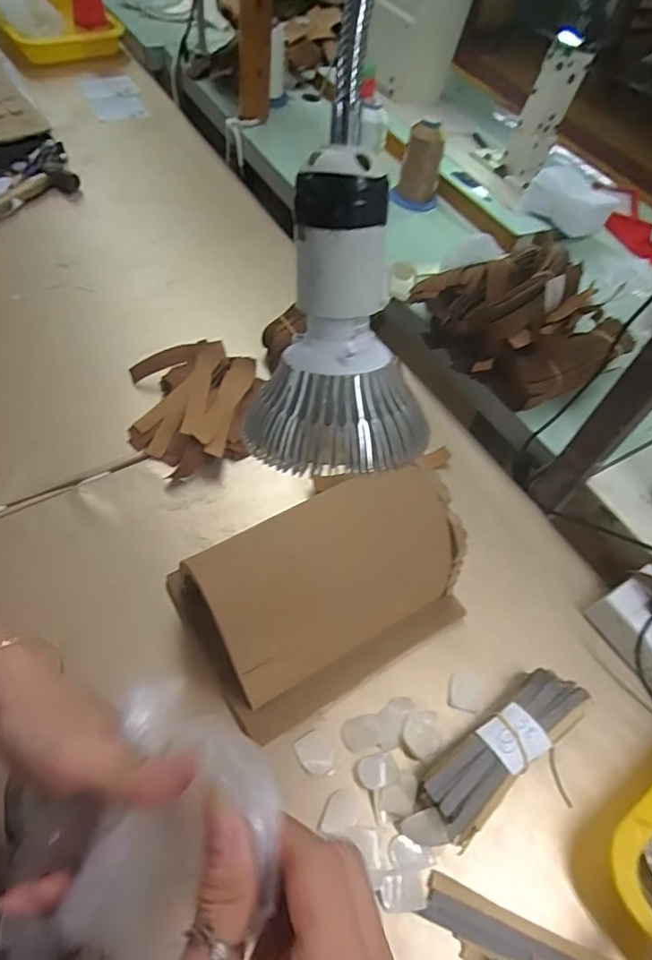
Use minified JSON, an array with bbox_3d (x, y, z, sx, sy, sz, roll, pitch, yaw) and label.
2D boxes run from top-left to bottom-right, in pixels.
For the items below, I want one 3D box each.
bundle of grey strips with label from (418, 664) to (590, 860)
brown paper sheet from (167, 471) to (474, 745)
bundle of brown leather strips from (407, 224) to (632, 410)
[{"bbox_3d":[0.133,0.201,0.405,0.146,0.032,0.046,-31,66,-24],"label":"bundle of grey strips with label"},{"bbox_3d":[0.008,0.084,0.424,0.218,0.108,0.133,-29,65,-17],"label":"brown paper sheet"},{"bbox_3d":[0.232,-0.181,0.608,0.197,0.081,0.187,-29,65,-23],"label":"bundle of brown leather strips"}]

